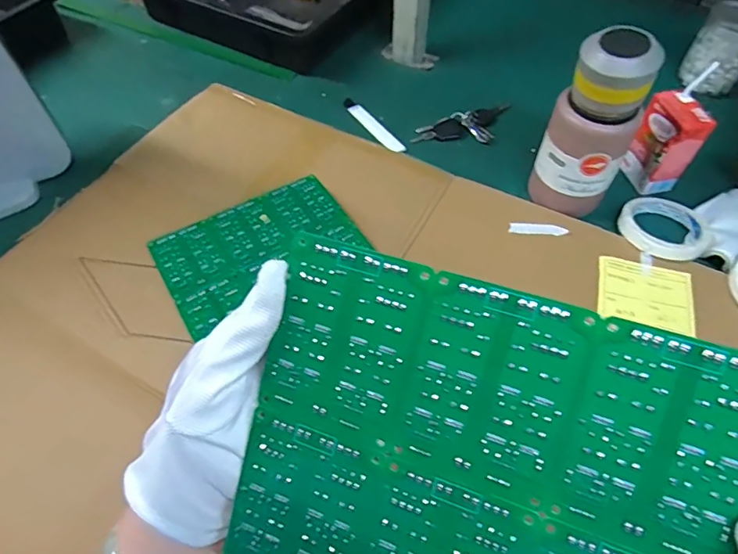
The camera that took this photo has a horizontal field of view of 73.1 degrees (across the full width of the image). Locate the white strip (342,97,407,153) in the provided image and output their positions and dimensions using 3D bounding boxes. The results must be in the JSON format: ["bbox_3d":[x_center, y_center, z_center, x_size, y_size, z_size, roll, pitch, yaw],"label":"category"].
[{"bbox_3d":[0.003,-0.222,0.723,0.028,0.009,0.142,-30,60,-19],"label":"white strip"}]

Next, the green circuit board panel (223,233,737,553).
[{"bbox_3d":[0.042,0.090,0.220,0.202,0.004,0.171,16,97,16],"label":"green circuit board panel"}]

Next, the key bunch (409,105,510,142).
[{"bbox_3d":[0.146,-0.214,0.714,0.165,0.016,0.068,-20,57,-13],"label":"key bunch"}]

